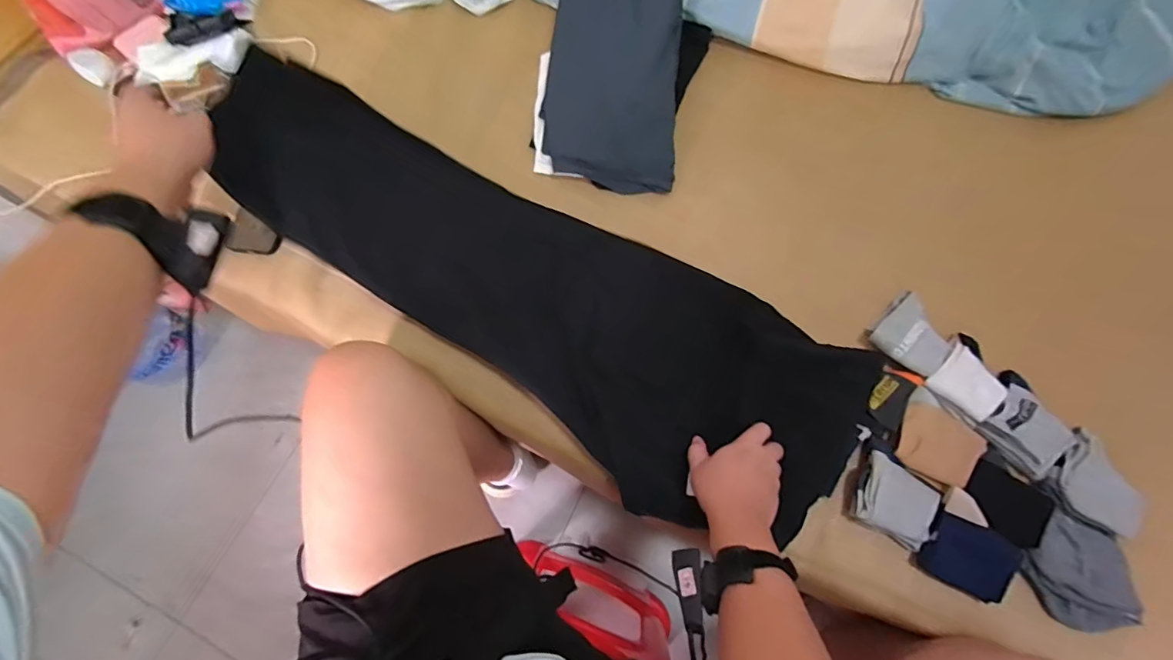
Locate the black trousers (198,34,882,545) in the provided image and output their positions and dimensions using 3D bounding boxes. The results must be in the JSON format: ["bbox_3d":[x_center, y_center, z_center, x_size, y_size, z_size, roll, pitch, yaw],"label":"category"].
[{"bbox_3d":[-0.095,-0.053,0.632,0.898,0.098,0.280,29,73,2],"label":"black trousers"}]

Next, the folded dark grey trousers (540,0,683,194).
[{"bbox_3d":[0.038,-0.385,0.746,0.196,0.044,0.337,2,94,5],"label":"folded dark grey trousers"}]

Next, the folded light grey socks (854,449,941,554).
[{"bbox_3d":[0.361,0.201,0.579,0.087,0.031,0.077,28,73,10],"label":"folded light grey socks"}]

